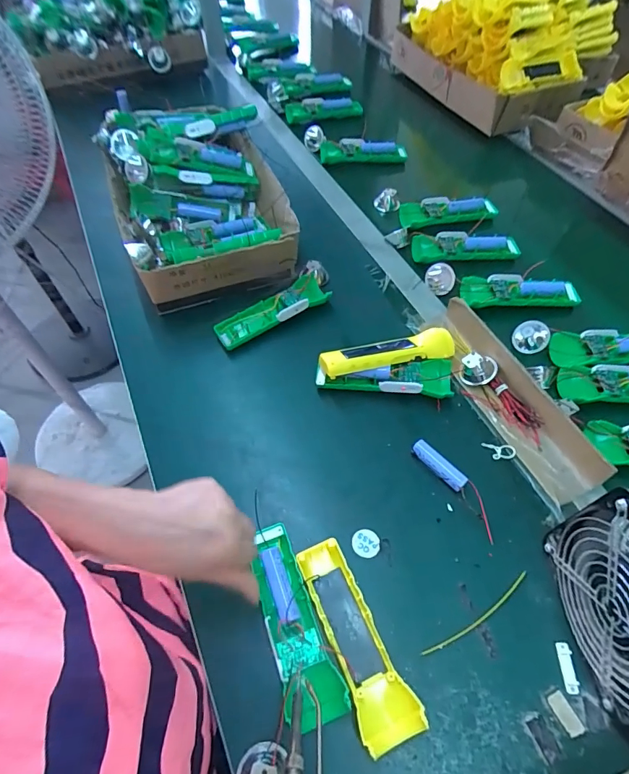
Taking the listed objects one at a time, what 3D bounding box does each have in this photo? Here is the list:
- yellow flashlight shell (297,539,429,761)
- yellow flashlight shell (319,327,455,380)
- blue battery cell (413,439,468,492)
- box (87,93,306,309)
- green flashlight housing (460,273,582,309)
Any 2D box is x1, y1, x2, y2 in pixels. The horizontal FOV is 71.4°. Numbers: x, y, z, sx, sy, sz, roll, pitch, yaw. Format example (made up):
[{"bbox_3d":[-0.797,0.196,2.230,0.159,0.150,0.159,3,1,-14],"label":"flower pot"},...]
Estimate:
[{"bbox_3d":[0.033,0.219,0.384,0.047,0.023,0.162,-21,53,-13],"label":"yellow flashlight shell"},{"bbox_3d":[0.090,-0.042,0.533,0.164,0.029,0.043,-14,52,-8],"label":"yellow flashlight shell"},{"bbox_3d":[0.133,0.087,0.474,0.019,0.018,0.065,-34,57,-22],"label":"blue battery cell"},{"bbox_3d":[-0.191,-0.320,0.721,0.253,0.107,0.456,-20,57,-11],"label":"box"},{"bbox_3d":[0.292,-0.140,0.624,0.165,0.023,0.049,-6,51,-1],"label":"green flashlight housing"}]

